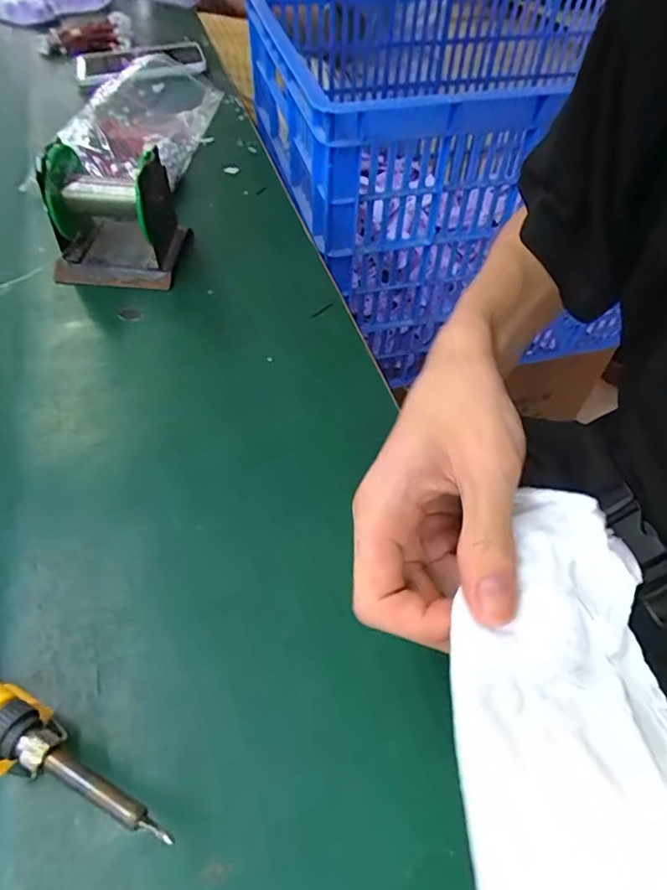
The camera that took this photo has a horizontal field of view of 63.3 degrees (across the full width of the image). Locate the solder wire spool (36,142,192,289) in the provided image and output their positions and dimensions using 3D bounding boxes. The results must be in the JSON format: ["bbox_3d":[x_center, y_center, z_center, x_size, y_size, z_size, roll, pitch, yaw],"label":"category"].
[{"bbox_3d":[-0.174,-0.186,0.434,0.092,0.087,0.085,6,51,-1],"label":"solder wire spool"}]

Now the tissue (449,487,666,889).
[{"bbox_3d":[0.076,0.075,0.173,0.069,0.020,0.154,19,39,9],"label":"tissue"}]

